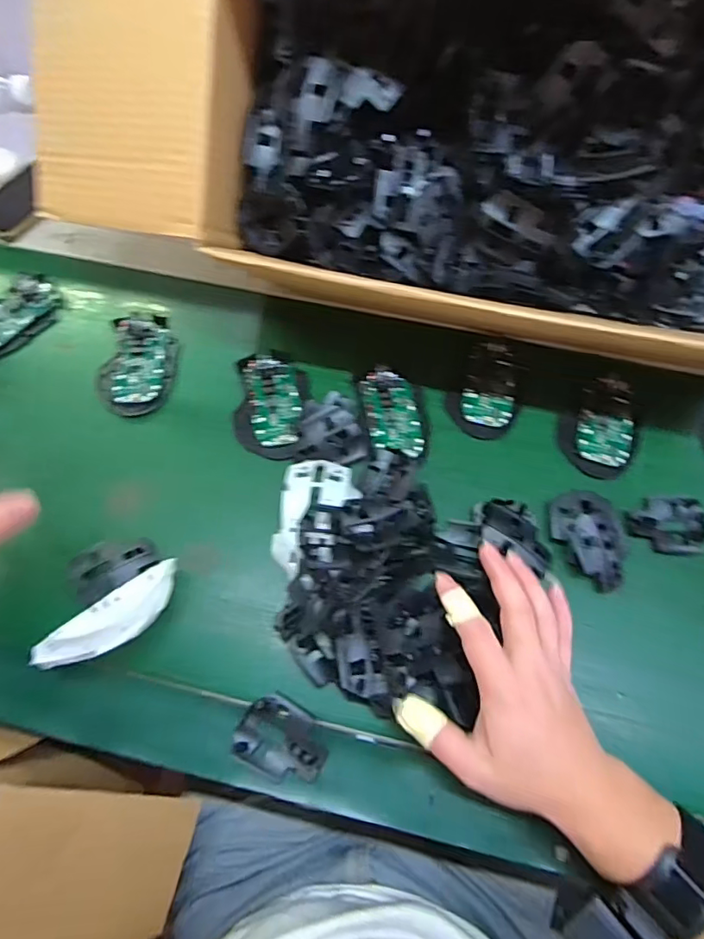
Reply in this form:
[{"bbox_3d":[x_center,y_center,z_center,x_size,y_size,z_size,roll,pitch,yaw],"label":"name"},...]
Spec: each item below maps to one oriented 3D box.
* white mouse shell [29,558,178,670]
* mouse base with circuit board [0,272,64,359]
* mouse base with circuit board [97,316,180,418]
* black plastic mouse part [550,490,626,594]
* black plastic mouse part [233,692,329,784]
[{"bbox_3d":[-0.175,0.114,0.398,0.110,0.048,0.029,-38,70,-17],"label":"white mouse shell"},{"bbox_3d":[-0.353,-0.158,0.559,0.056,0.026,0.114,34,69,15],"label":"mouse base with circuit board"},{"bbox_3d":[-0.216,-0.105,0.535,0.077,0.026,0.104,-6,64,-3],"label":"mouse base with circuit board"},{"bbox_3d":[0.203,0.057,0.452,0.055,0.022,0.084,-5,64,-2],"label":"black plastic mouse part"},{"bbox_3d":[-0.051,0.200,0.394,0.065,0.013,0.050,29,68,13],"label":"black plastic mouse part"}]

